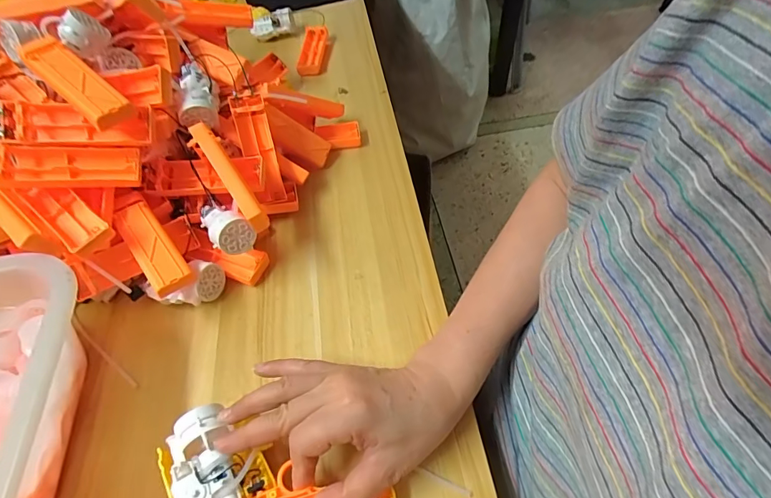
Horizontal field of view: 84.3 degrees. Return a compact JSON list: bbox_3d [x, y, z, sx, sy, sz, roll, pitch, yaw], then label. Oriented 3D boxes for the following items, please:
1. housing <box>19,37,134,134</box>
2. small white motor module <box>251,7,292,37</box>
[{"bbox_3d":[-0.256,-0.138,0.351,0.105,0.017,0.031,39,63,9],"label":"housing"},{"bbox_3d":[-0.182,-0.361,0.682,0.070,0.032,0.023,-10,52,15],"label":"small white motor module"}]

